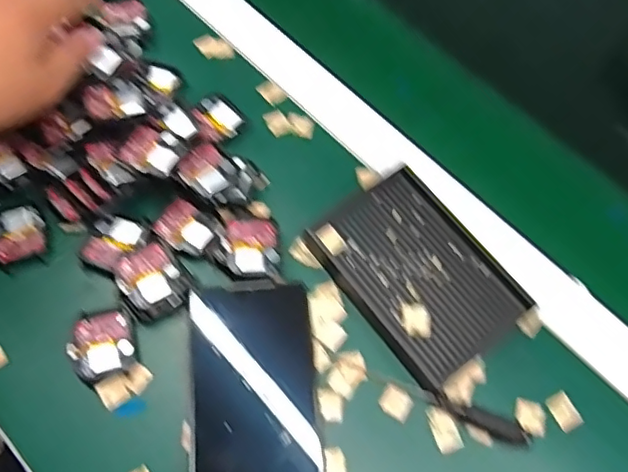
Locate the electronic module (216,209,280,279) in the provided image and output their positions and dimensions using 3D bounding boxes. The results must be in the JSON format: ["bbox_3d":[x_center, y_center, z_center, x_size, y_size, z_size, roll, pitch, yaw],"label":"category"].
[{"bbox_3d":[-0.044,0.005,0.385,0.039,0.019,0.048,0,65,-3],"label":"electronic module"}]

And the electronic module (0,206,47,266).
[{"bbox_3d":[-0.201,-0.001,0.388,0.033,0.008,0.038,-20,68,-13],"label":"electronic module"}]

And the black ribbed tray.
[{"bbox_3d":[0.069,0.026,0.386,0.090,0.022,0.130,-35,71,-18],"label":"black ribbed tray"}]

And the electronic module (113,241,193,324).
[{"bbox_3d":[-0.104,0.030,0.372,0.040,0.015,0.048,-31,70,-17],"label":"electronic module"}]

